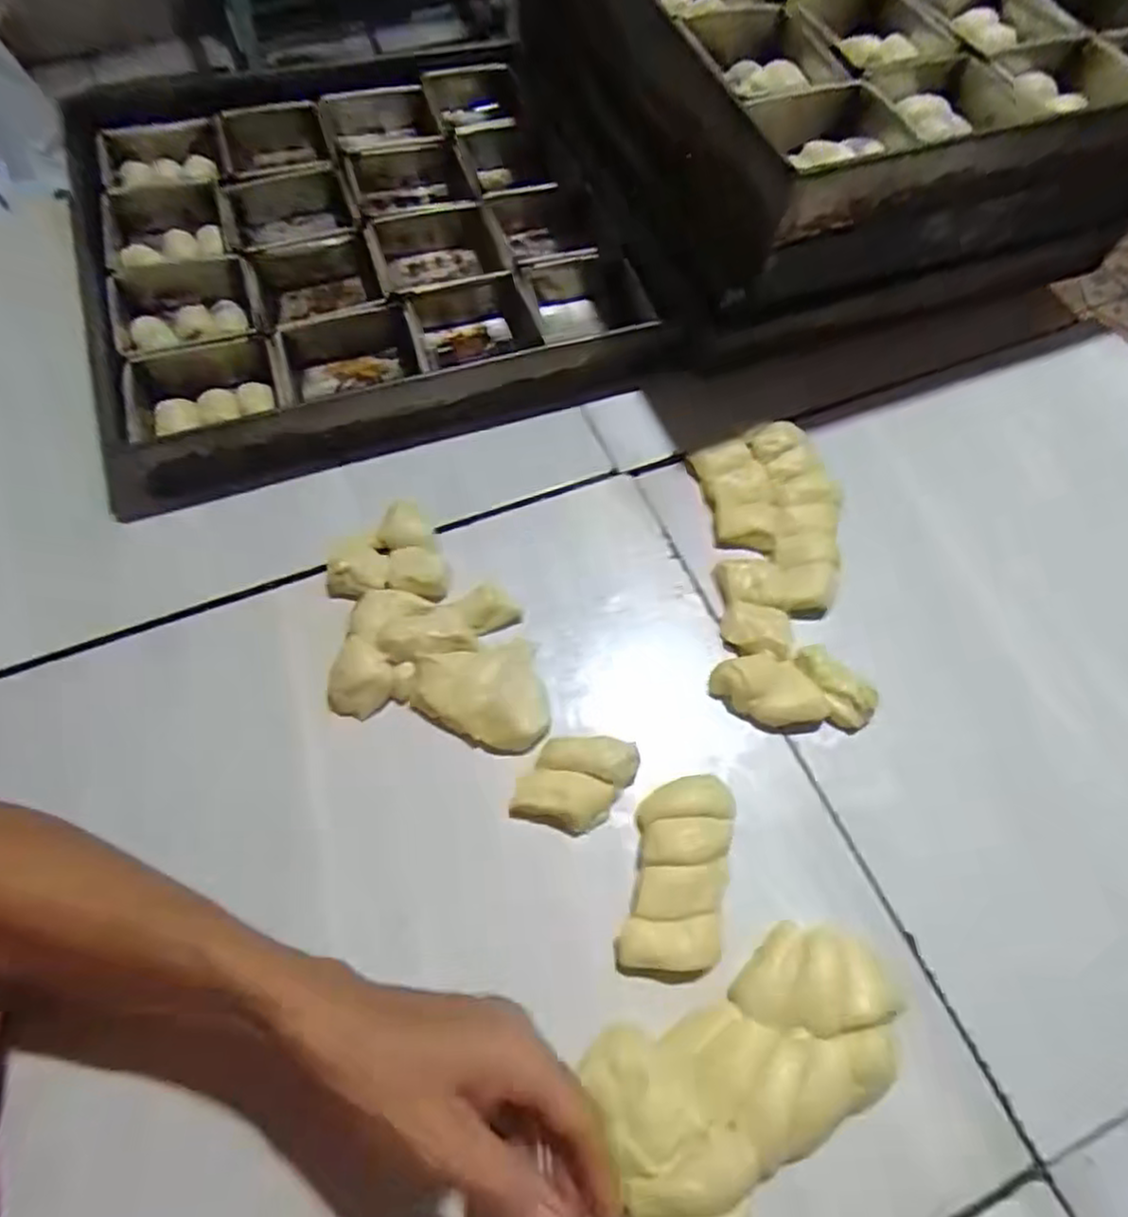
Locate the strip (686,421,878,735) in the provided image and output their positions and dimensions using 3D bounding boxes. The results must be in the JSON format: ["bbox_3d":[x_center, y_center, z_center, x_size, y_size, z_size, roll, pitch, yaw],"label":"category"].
[{"bbox_3d":[0.156,-0.032,0.534,0.103,0.023,0.238,0,62,1],"label":"strip"}]

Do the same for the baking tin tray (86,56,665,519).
[{"bbox_3d":[-0.176,-0.318,0.663,0.431,0.081,0.459,-13,64,-8],"label":"baking tin tray"}]

